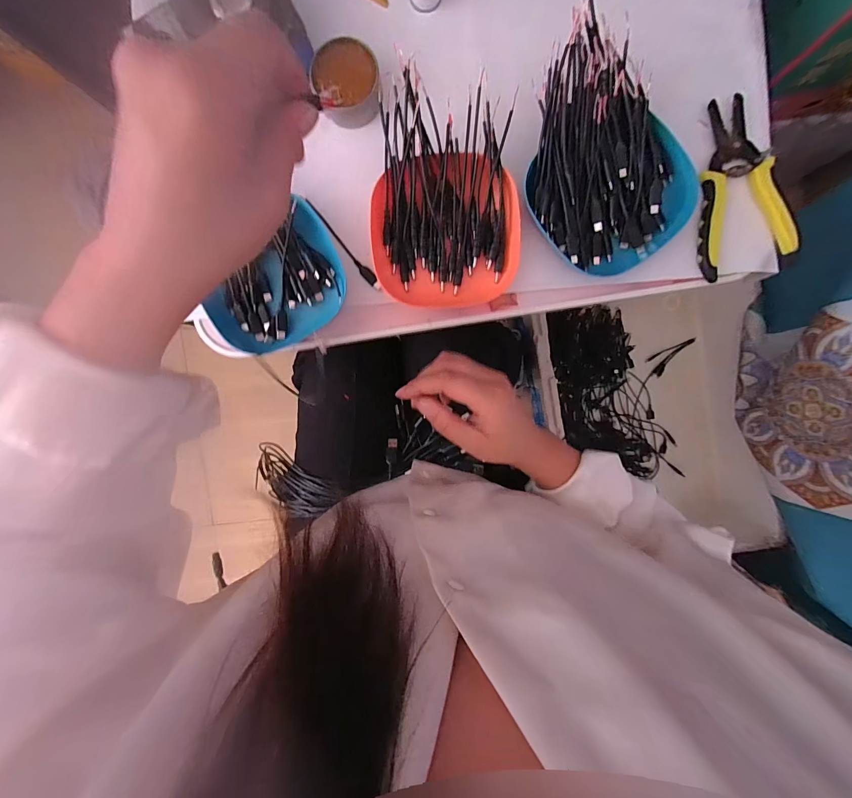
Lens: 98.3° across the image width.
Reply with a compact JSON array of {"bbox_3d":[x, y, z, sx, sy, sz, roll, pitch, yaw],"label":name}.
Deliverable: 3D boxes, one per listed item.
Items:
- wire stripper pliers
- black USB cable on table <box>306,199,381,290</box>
[{"bbox_3d":[0.290,-0.203,0.350,0.082,0.013,0.155,-20,94,3],"label":"wire stripper pliers"},{"bbox_3d":[-0.084,-0.156,0.376,0.011,0.014,0.111,-40,93,5],"label":"black USB cable on table"}]

